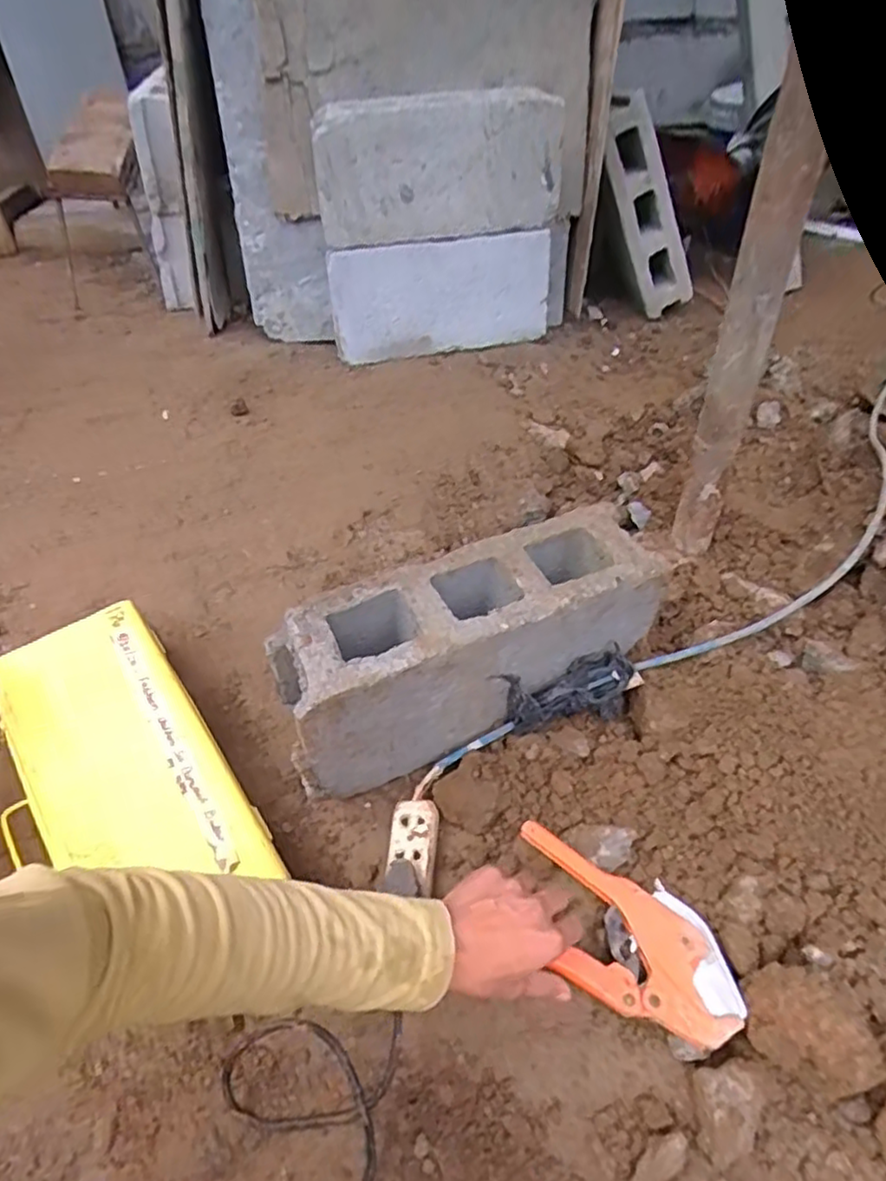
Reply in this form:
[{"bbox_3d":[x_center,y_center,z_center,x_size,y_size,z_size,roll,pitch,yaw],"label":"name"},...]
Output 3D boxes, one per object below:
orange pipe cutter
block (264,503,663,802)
[{"bbox_3d":[0.149,0.288,0.571,0.205,0.028,0.104,19,46,23],"label":"orange pipe cutter"},{"bbox_3d":[0.028,0.059,0.702,0.383,0.175,0.110,-20,44,-18],"label":"block"}]

